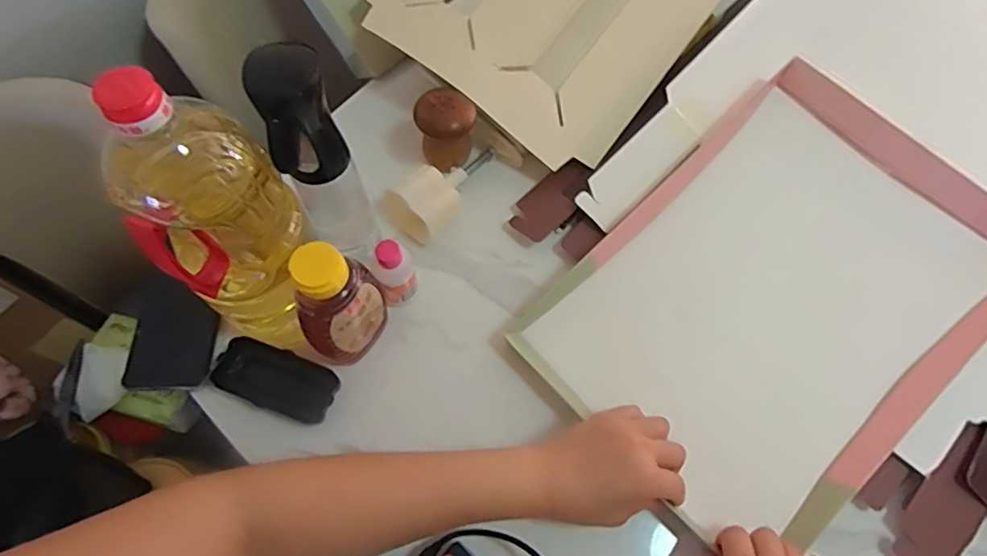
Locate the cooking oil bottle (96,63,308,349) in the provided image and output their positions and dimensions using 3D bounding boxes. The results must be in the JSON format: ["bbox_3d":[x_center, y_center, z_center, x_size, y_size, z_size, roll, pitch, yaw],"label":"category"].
[{"bbox_3d":[-0.201,-0.042,0.440,0.104,0.258,0.099,-34,71,-15],"label":"cooking oil bottle"}]

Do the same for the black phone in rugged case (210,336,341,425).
[{"bbox_3d":[-0.199,0.094,0.540,0.115,0.026,0.052,18,67,7],"label":"black phone in rugged case"}]

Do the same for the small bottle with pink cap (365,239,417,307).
[{"bbox_3d":[-0.091,-0.004,0.543,0.038,0.080,0.029,-37,72,-15],"label":"small bottle with pink cap"}]

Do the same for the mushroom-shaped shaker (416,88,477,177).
[{"bbox_3d":[-0.051,-0.156,0.612,0.055,0.072,0.051,0,66,-1],"label":"mushroom-shaped shaker"}]

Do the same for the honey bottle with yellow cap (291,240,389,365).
[{"bbox_3d":[-0.130,0.023,0.495,0.047,0.143,0.070,17,67,6],"label":"honey bottle with yellow cap"}]

